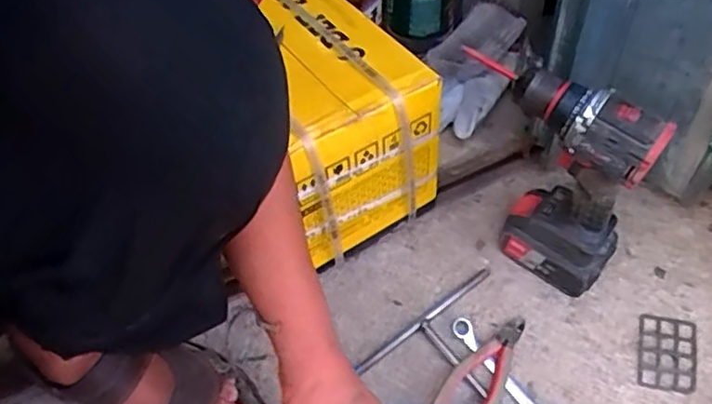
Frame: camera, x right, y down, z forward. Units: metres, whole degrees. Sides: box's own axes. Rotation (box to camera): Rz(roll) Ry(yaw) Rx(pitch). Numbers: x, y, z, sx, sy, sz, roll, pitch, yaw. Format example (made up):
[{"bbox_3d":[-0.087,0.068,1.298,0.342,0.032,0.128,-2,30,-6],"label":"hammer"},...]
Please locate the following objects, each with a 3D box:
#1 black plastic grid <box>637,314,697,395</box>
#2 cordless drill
[{"bbox_3d":[0.332,0.162,0.671,0.061,0.004,0.081,13,62,8],"label":"black plastic grid"},{"bbox_3d":[0.193,-0.023,0.648,0.184,0.252,0.064,30,59,26],"label":"cordless drill"}]

